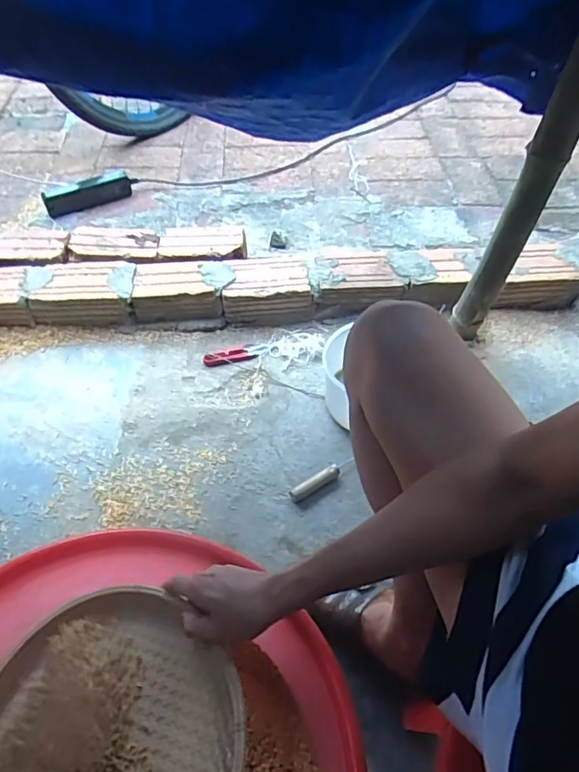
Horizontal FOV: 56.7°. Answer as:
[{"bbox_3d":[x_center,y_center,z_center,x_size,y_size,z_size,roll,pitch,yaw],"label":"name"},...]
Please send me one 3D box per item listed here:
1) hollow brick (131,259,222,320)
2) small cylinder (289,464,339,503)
[{"bbox_3d":[-0.212,-0.181,1.034,0.158,0.076,0.117,-3,51,-4],"label":"hollow brick"},{"bbox_3d":[0.038,0.146,0.806,0.087,0.018,0.022,-27,56,-22],"label":"small cylinder"}]

